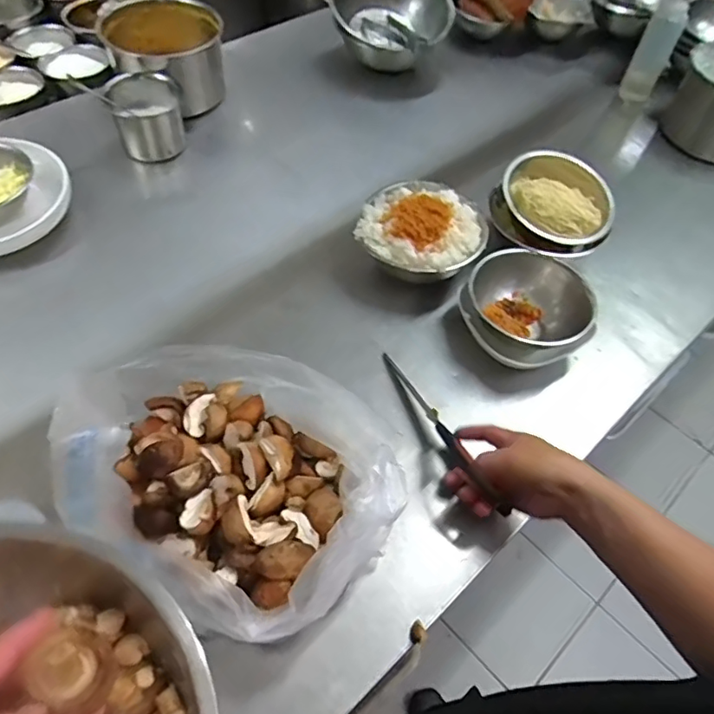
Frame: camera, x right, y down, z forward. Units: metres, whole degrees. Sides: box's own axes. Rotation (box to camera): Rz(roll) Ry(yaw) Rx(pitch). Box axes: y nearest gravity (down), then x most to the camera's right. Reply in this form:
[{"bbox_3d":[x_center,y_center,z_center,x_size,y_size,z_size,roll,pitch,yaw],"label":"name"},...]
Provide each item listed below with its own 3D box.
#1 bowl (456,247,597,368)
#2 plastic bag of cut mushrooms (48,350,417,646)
[{"bbox_3d":[0.213,-0.059,0.707,0.148,0.060,0.147,2,55,-3],"label":"bowl"},{"bbox_3d":[-0.112,0.109,0.532,0.290,0.098,0.223,27,57,15],"label":"plastic bag of cut mushrooms"}]

